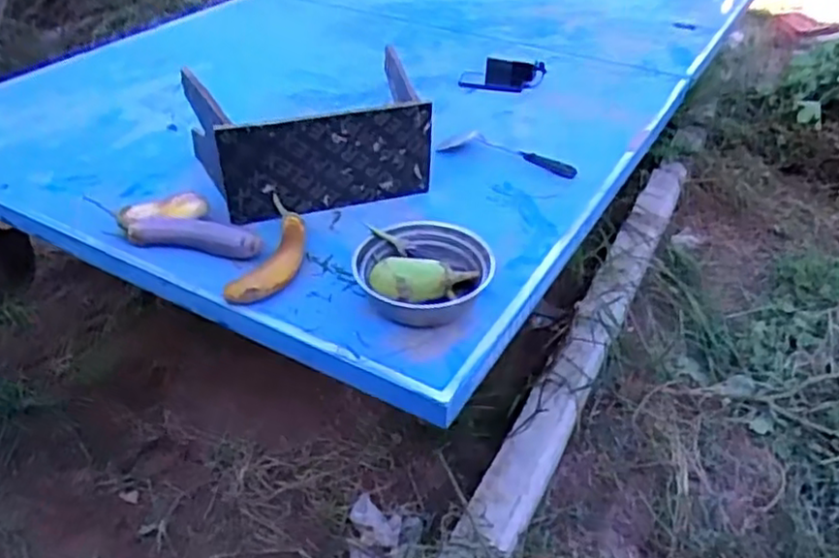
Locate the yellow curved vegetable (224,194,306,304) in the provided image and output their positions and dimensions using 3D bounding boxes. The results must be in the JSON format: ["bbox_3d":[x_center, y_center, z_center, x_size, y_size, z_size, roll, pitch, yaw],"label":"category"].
[{"bbox_3d":[-0.246,-0.046,1.218,0.098,0.049,0.247,8,37,8],"label":"yellow curved vegetable"}]

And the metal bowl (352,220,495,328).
[{"bbox_3d":[0.005,-0.014,1.150,0.215,0.085,0.203,1,37,-1],"label":"metal bowl"}]

